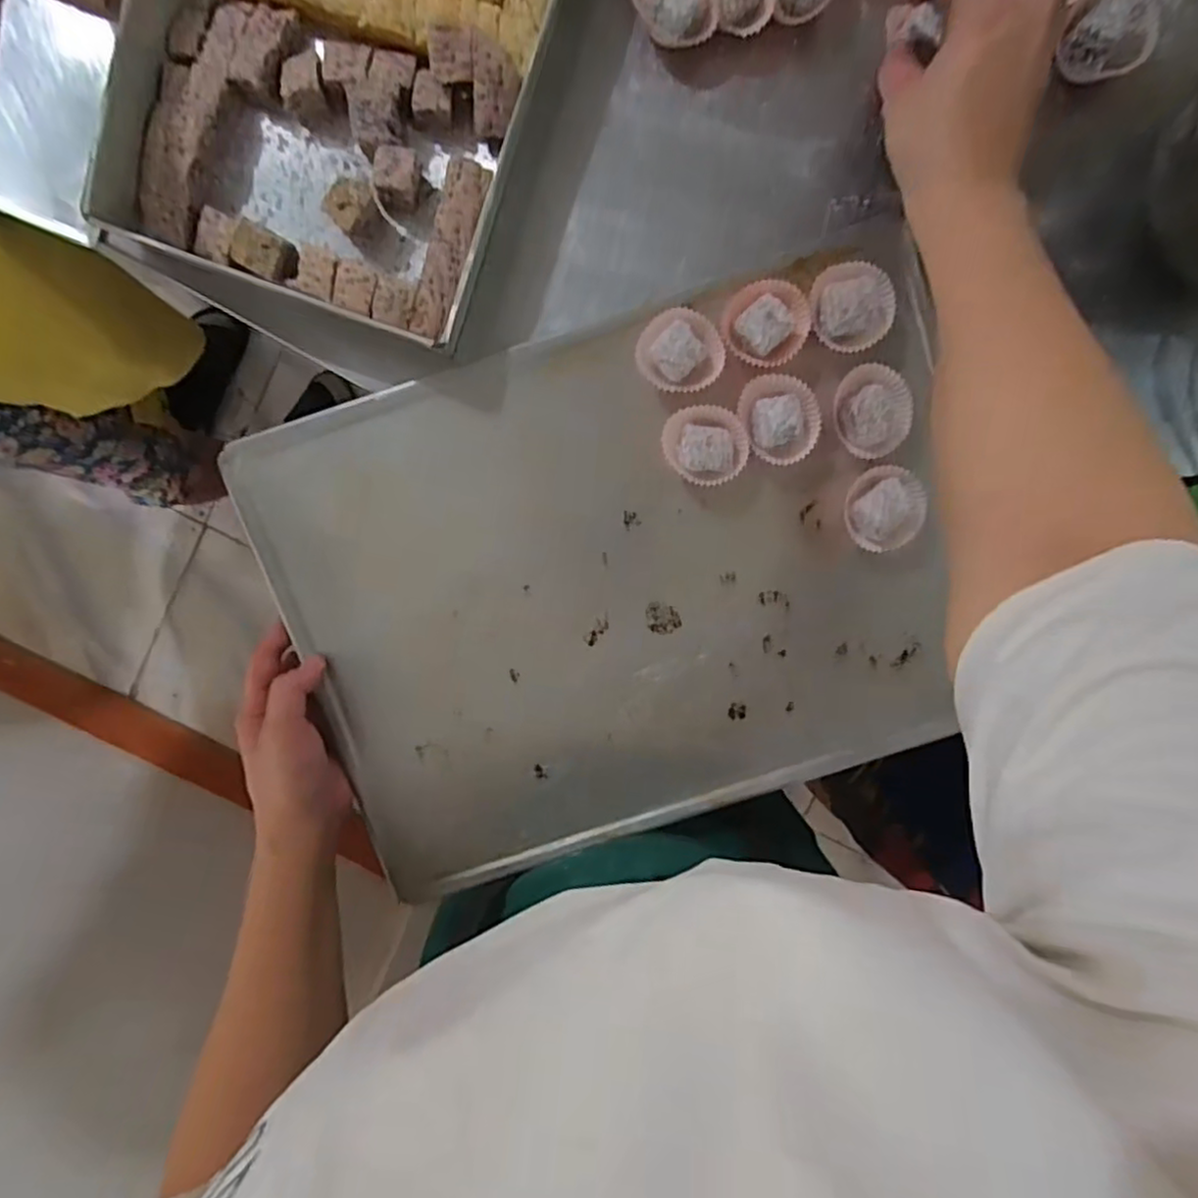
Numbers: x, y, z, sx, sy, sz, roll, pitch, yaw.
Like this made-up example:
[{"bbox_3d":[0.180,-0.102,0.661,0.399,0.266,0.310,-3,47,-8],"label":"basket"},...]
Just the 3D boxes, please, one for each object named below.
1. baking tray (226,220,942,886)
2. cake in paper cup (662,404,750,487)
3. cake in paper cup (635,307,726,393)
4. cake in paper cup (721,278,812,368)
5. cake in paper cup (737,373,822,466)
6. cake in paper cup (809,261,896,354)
[{"bbox_3d":[0.013,-0.006,0.437,0.417,0.036,0.321,-17,97,2],"label":"baking tray"},{"bbox_3d":[0.064,-0.093,0.416,0.050,0.028,0.045,8,97,-1],"label":"cake in paper cup"},{"bbox_3d":[0.049,-0.149,0.414,0.051,0.027,0.045,8,97,-1],"label":"cake in paper cup"},{"bbox_3d":[0.100,-0.166,0.410,0.049,0.034,0.045,0,97,0],"label":"cake in paper cup"},{"bbox_3d":[0.110,-0.110,0.418,0.042,0.032,0.053,-28,97,3],"label":"cake in paper cup"},{"bbox_3d":[0.150,-0.173,0.408,0.044,0.035,0.050,-38,96,4],"label":"cake in paper cup"}]

